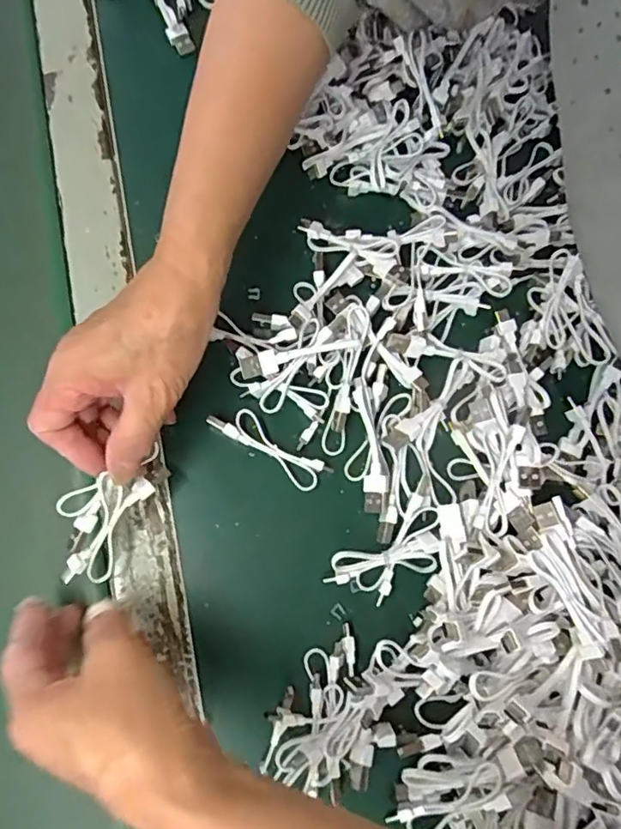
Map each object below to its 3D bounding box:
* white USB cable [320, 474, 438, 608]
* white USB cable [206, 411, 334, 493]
[{"bbox_3d":[0.050,0.079,0.338,0.080,0.016,0.042,-40,79,-10],"label":"white USB cable"},{"bbox_3d":[-0.025,0.019,0.352,0.076,0.014,0.021,34,78,8],"label":"white USB cable"}]

